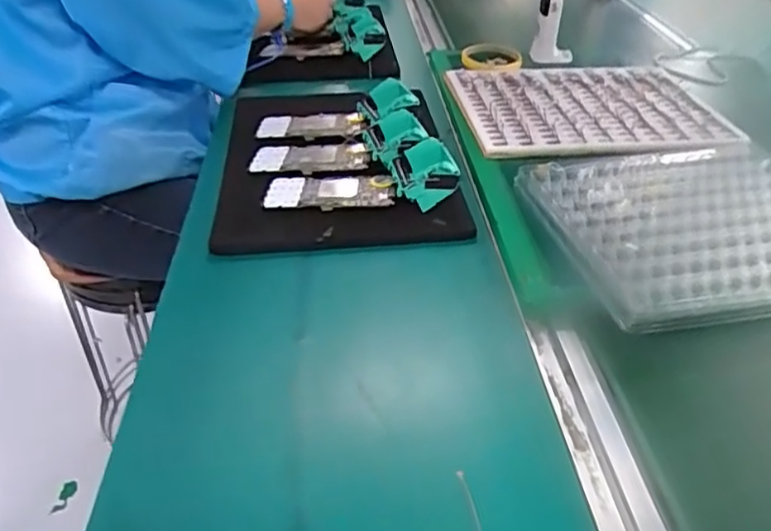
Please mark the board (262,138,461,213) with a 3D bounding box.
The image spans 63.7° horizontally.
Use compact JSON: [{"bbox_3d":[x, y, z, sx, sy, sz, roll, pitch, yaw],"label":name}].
[{"bbox_3d":[-0.030,-0.093,0.634,0.193,0.045,0.087,-4,42,-4],"label":"board"}]

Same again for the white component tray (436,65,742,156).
[{"bbox_3d":[0.261,-0.204,0.802,0.315,0.013,0.301,-3,37,-5],"label":"white component tray"}]

